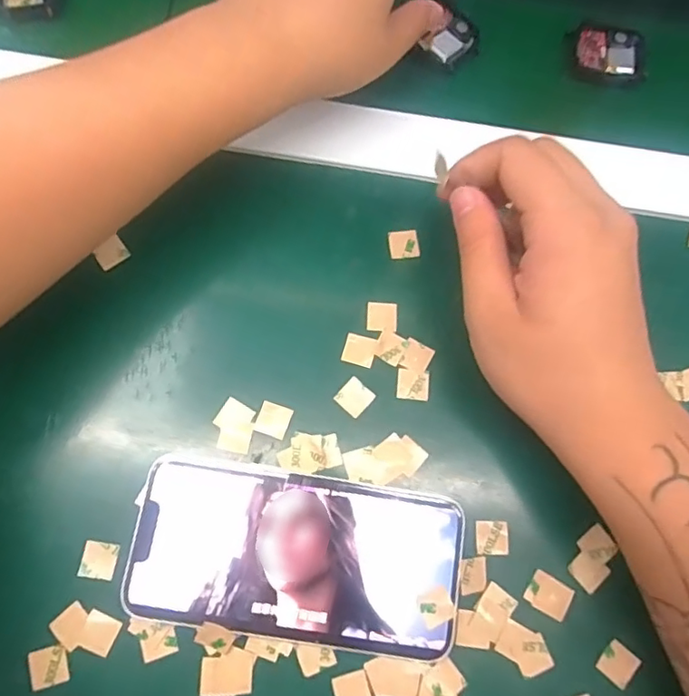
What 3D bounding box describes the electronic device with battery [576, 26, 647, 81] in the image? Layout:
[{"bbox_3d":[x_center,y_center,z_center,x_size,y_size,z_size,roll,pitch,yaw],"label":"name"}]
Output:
[{"bbox_3d":[0.159,-0.176,0.340,0.041,0.006,0.031,7,74,1],"label":"electronic device with battery"}]

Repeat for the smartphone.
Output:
[{"bbox_3d":[-0.020,0.093,0.256,0.142,0.012,0.071,9,74,1],"label":"smartphone"}]

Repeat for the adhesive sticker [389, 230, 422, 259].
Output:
[{"bbox_3d":[0.032,-0.055,0.301,0.016,0.004,0.015,-7,75,-4],"label":"adhesive sticker"}]

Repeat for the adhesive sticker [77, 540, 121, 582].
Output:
[{"bbox_3d":[-0.110,0.096,0.256,0.016,0.004,0.016,11,73,-4],"label":"adhesive sticker"}]

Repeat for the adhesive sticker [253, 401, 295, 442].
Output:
[{"bbox_3d":[-0.034,0.035,0.274,0.015,0.004,0.015,19,75,4],"label":"adhesive sticker"}]

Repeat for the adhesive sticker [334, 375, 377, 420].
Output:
[{"bbox_3d":[0.005,0.024,0.280,0.015,0.004,0.015,41,77,9],"label":"adhesive sticker"}]

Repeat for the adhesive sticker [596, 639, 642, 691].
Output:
[{"bbox_3d":[0.124,0.143,0.256,0.016,0.004,0.016,40,77,9],"label":"adhesive sticker"}]

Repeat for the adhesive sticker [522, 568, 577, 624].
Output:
[{"bbox_3d":[0.095,0.114,0.261,0.020,0.004,0.016,30,76,7],"label":"adhesive sticker"}]

